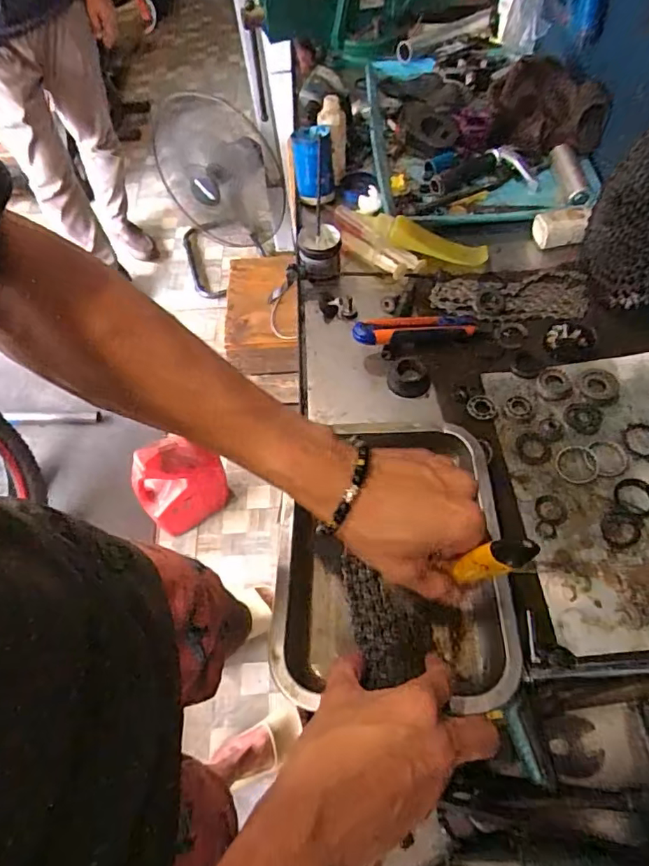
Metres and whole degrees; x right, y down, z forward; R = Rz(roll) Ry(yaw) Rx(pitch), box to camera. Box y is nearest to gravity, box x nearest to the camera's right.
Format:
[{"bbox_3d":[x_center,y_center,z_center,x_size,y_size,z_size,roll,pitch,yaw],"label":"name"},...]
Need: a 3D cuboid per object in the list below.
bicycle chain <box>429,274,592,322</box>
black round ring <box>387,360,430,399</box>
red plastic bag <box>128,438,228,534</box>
[{"bbox_3d":[0.225,-0.164,0.641,0.176,0.019,0.072,0,59,4],"label":"bicycle chain"},{"bbox_3d":[0.094,-0.063,0.590,0.045,0.014,0.047,-2,59,3],"label":"black round ring"},{"bbox_3d":[-0.371,0.141,1.370,0.213,0.322,0.098,-22,60,-9],"label":"red plastic bag"}]

